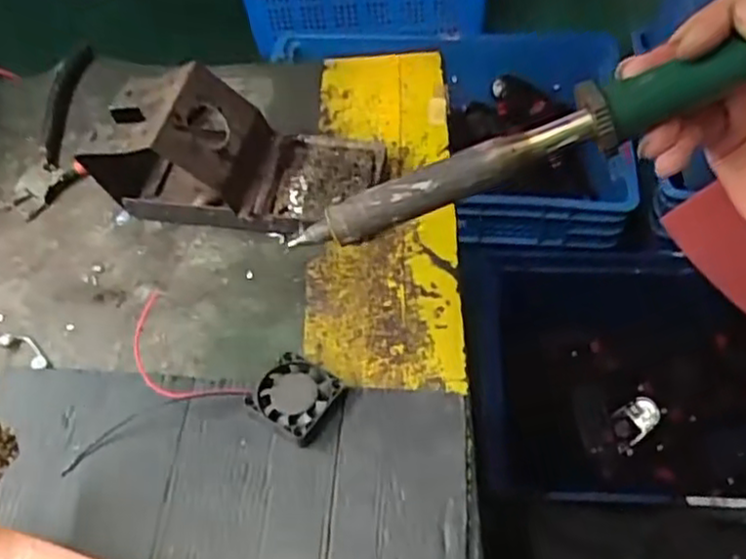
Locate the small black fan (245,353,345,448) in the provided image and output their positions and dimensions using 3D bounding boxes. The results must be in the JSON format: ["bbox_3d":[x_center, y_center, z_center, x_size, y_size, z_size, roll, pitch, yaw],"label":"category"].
[{"bbox_3d":[-0.042,0.062,0.385,0.046,0.013,0.037,27,60,23],"label":"small black fan"}]

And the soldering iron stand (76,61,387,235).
[{"bbox_3d":[-0.084,-0.080,0.453,0.173,0.082,0.076,4,54,8],"label":"soldering iron stand"}]

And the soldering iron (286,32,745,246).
[{"bbox_3d":[0.096,-0.066,0.305,0.277,0.022,0.026,-20,53,10],"label":"soldering iron"}]

